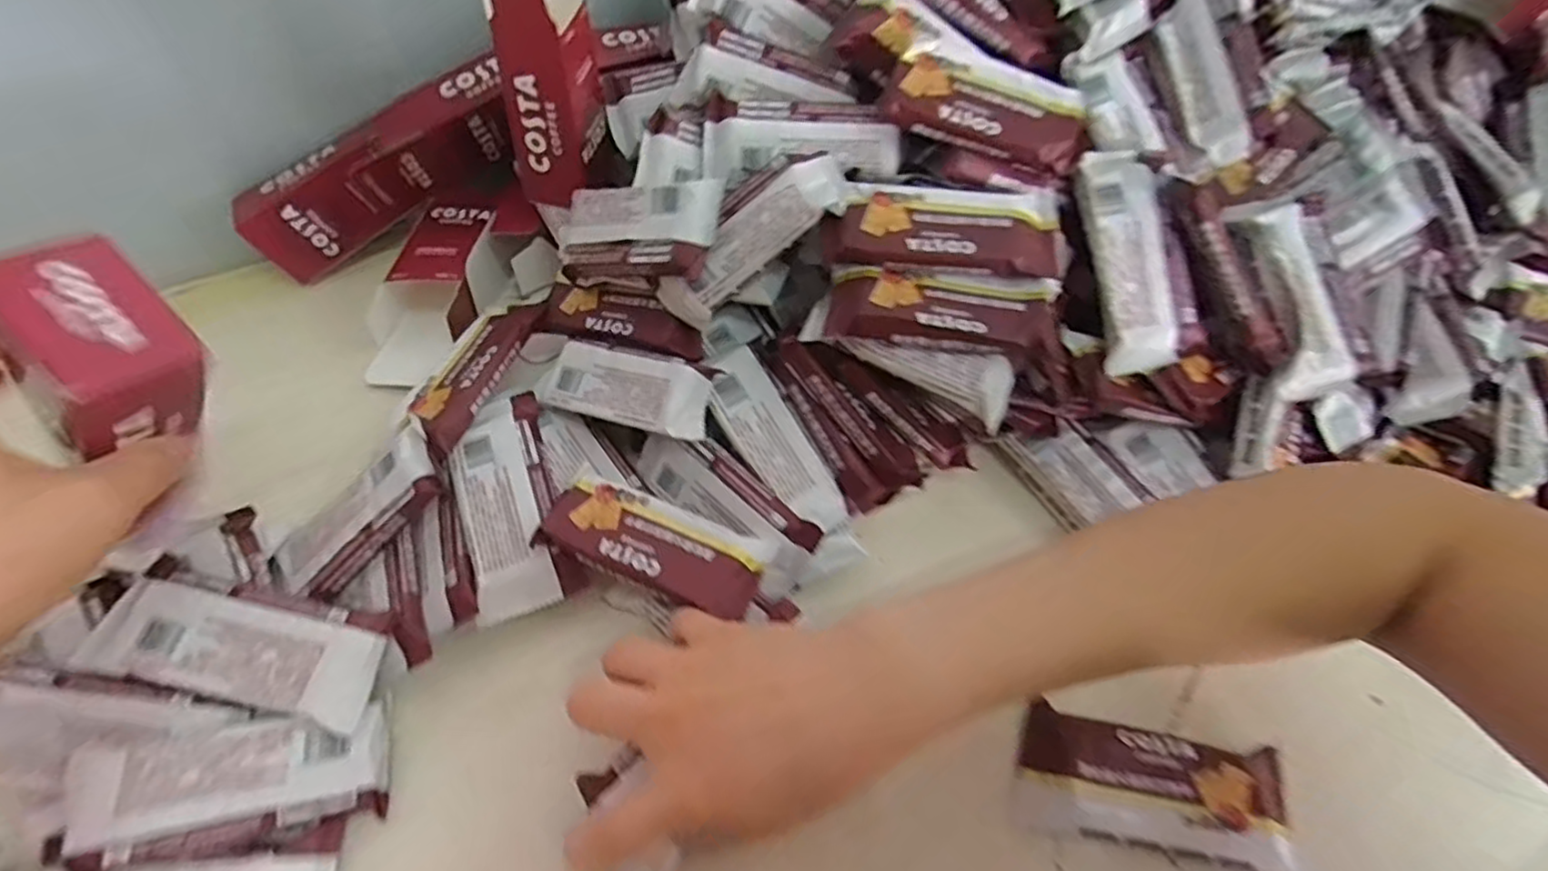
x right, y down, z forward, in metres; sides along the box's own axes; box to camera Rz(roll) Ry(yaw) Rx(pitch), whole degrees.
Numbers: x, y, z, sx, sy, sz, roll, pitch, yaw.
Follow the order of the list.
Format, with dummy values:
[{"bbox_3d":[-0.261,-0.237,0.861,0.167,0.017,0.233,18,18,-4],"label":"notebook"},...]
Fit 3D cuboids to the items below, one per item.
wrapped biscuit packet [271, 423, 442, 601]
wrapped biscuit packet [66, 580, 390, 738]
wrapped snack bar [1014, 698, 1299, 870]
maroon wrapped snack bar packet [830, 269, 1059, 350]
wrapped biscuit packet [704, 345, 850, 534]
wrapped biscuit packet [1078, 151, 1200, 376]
[{"bbox_3d":[-0.208,0.041,0.347,0.099,0.012,0.048,-39,60,6],"label":"wrapped biscuit packet"},{"bbox_3d":[-0.239,0.095,0.310,0.119,0.008,0.042,15,67,-1],"label":"wrapped biscuit packet"},{"bbox_3d":[0.170,0.158,0.311,0.115,0.012,0.049,10,54,5],"label":"wrapped snack bar"},{"bbox_3d":[0.084,-0.062,0.344,0.111,0.013,0.040,6,54,3],"label":"maroon wrapped snack bar packet"},{"bbox_3d":[0.000,0.004,0.379,0.035,0.008,0.108,-31,82,-22],"label":"wrapped biscuit packet"},{"bbox_3d":[0.193,-0.094,0.372,0.041,0.024,0.116,-15,92,-12],"label":"wrapped biscuit packet"}]

